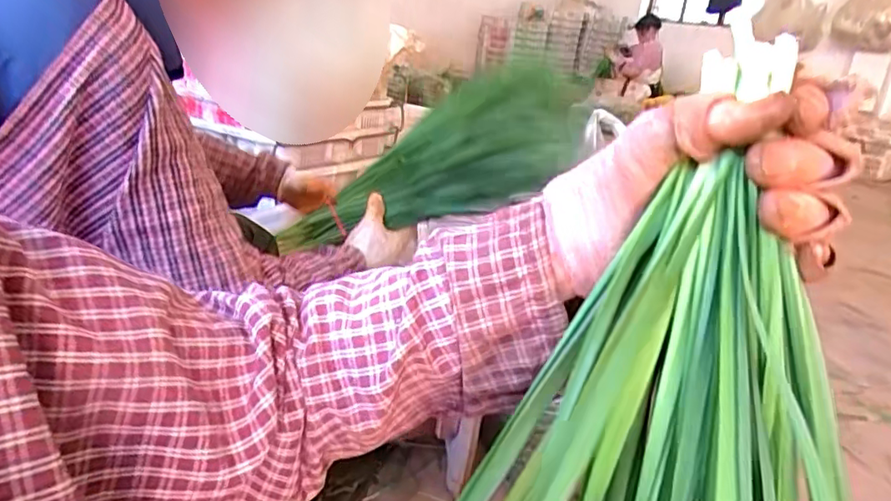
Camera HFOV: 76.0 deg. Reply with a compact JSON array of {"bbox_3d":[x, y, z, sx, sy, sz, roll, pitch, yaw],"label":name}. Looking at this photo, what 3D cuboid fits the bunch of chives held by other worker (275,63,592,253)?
[{"bbox_3d":[-0.031,-0.106,0.794,0.477,0.149,0.095,-22,17,19],"label":"bunch of chives held by other worker"}]

